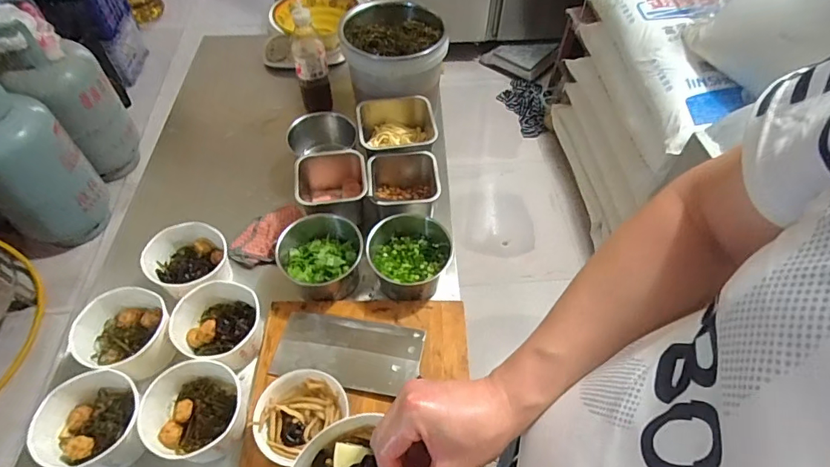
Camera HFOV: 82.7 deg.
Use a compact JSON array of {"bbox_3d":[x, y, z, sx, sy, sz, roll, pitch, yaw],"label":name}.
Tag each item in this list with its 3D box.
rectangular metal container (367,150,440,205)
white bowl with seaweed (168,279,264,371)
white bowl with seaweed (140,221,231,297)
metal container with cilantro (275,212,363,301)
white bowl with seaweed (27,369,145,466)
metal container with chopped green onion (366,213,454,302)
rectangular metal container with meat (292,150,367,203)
[{"bbox_3d":[-0.019,-0.074,0.833,0.122,0.091,0.119,-4,54,-4],"label":"rectangular metal container"},{"bbox_3d":[-0.280,0.133,0.681,0.123,0.067,0.115,0,53,0],"label":"white bowl with seaweed"},{"bbox_3d":[-0.350,0.049,0.740,0.116,0.065,0.116,0,53,0],"label":"white bowl with seaweed"},{"bbox_3d":[-0.153,0.034,0.757,0.122,0.072,0.134,0,53,0],"label":"metal container with cilantro"},{"bbox_3d":[-0.400,0.238,0.596,0.117,0.070,0.114,0,53,0],"label":"white bowl with seaweed"},{"bbox_3d":[-0.007,0.041,0.765,0.135,0.076,0.125,0,53,0],"label":"metal container with chopped green onion"},{"bbox_3d":[-0.147,-0.074,0.830,0.127,0.091,0.120,-6,54,-5],"label":"rectangular metal container with meat"}]

